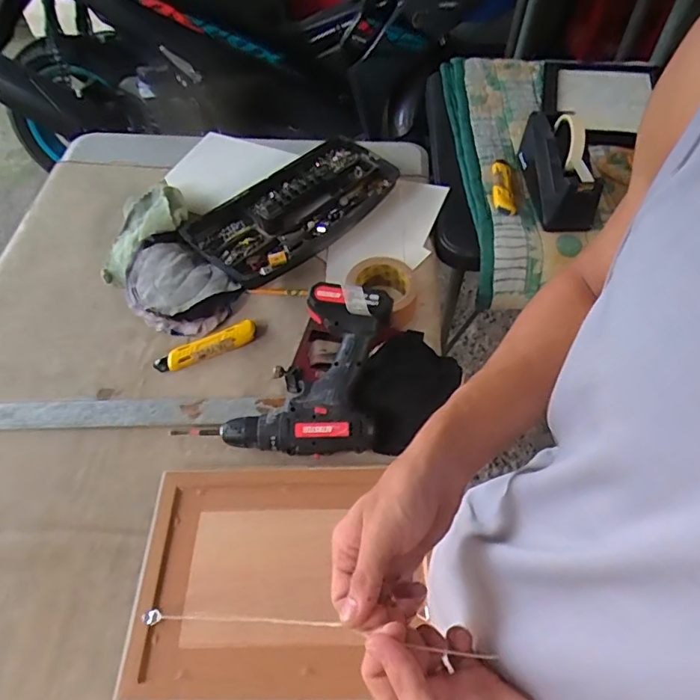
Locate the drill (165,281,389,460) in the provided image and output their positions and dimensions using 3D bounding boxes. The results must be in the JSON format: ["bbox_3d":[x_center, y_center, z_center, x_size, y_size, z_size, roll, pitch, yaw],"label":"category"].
[{"bbox_3d":[-0.076,0.015,0.643,0.235,0.102,0.198,7,55,6],"label":"drill"}]

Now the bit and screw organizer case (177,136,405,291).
[{"bbox_3d":[-0.082,-0.248,0.859,0.362,0.060,0.175,-38,63,-23],"label":"bit and screw organizer case"}]

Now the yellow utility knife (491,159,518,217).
[{"bbox_3d":[0.261,-0.285,0.885,0.035,0.016,0.153,4,55,3],"label":"yellow utility knife"}]

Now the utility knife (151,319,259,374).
[{"bbox_3d":[-0.203,-0.004,0.731,0.145,0.019,0.034,-22,58,-14],"label":"utility knife"}]

